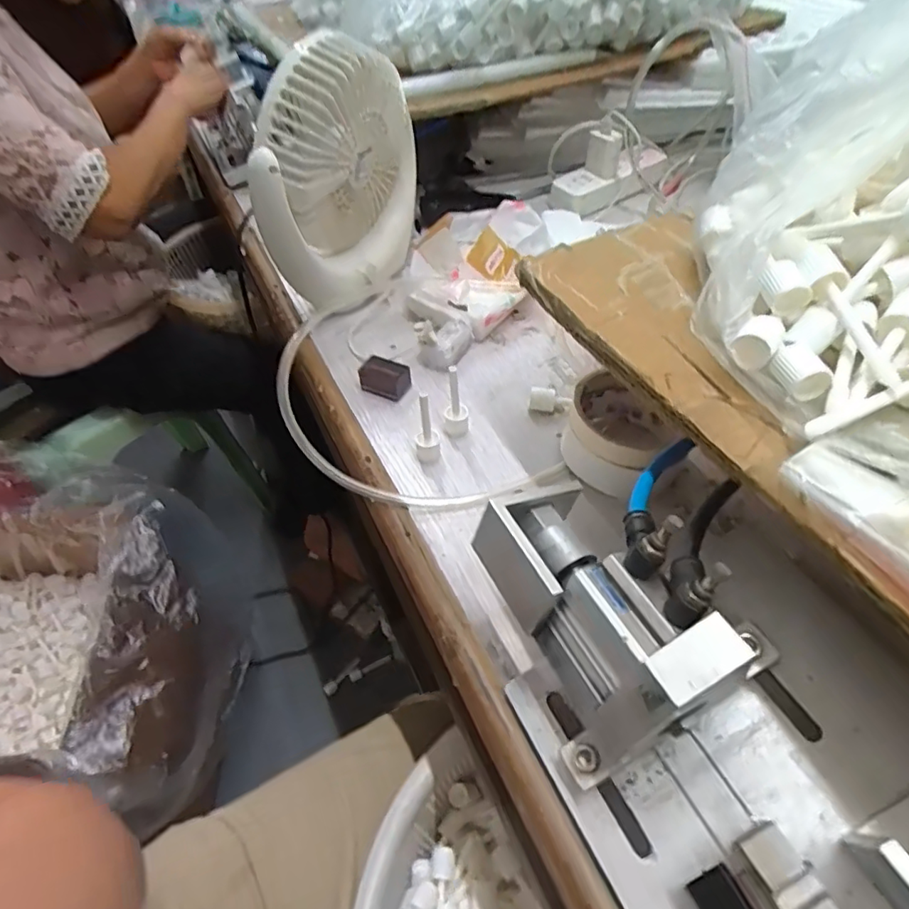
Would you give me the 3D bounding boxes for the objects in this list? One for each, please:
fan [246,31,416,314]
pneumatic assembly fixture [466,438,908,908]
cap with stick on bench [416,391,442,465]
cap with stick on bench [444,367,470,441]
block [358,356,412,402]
[{"bbox_3d":[-0.103,-0.249,0.501,0.085,0.194,0.158,12,51,14],"label":"fan"},{"bbox_3d":[0.141,0.158,0.212,0.139,0.112,0.370,-22,51,-15],"label":"pneumatic assembly fixture"},{"bbox_3d":[-0.020,-0.018,0.408,0.017,0.060,0.016,-2,49,2],"label":"cap with stick on bench"},{"bbox_3d":[0.001,-0.039,0.426,0.015,0.061,0.015,-2,49,2],"label":"cap with stick on bench"},{"bbox_3d":[-0.059,-0.065,0.481,0.042,0.024,0.024,16,52,17],"label":"block"}]

